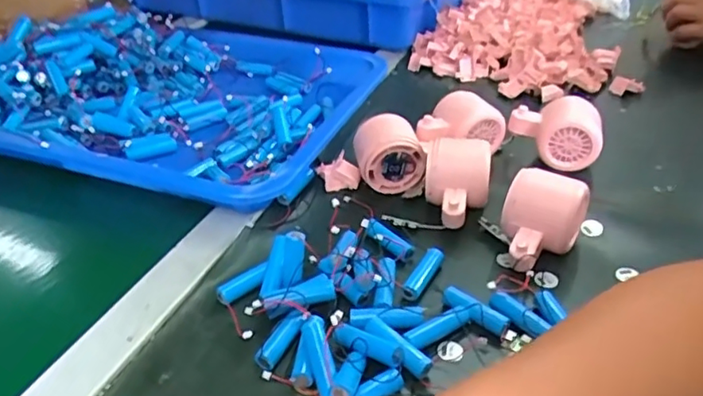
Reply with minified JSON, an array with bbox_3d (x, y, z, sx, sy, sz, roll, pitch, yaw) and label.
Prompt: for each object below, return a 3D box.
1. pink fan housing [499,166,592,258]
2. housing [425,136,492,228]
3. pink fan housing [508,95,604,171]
[{"bbox_3d":[0.144,0.021,0.453,0.054,0.054,0.068,19,40,27],"label":"pink fan housing"},{"bbox_3d":[0.087,-0.010,0.500,0.058,0.058,0.069,7,36,12],"label":"housing"},{"bbox_3d":[0.195,-0.065,0.565,0.084,0.045,0.053,12,37,18],"label":"pink fan housing"}]

